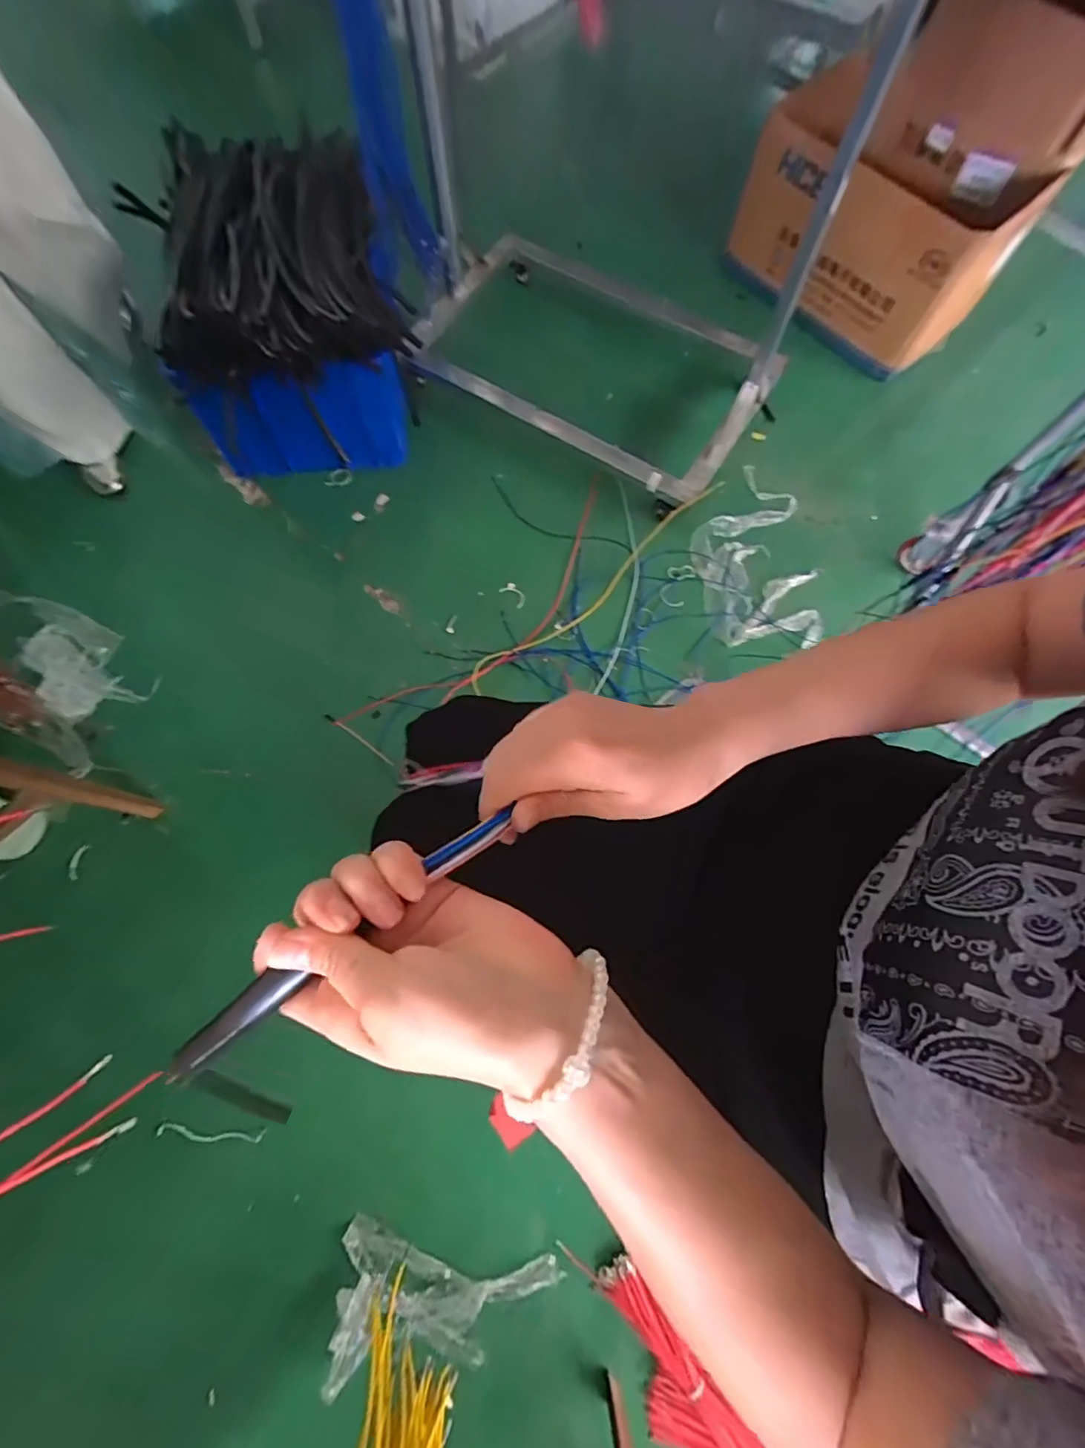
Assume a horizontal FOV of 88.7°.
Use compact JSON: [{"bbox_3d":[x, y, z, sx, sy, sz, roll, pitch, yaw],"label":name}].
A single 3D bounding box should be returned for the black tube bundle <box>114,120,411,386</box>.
[{"bbox_3d":[-0.563,-0.971,1.124,0.453,0.133,0.701,-15,73,-7],"label":"black tube bundle"}]

